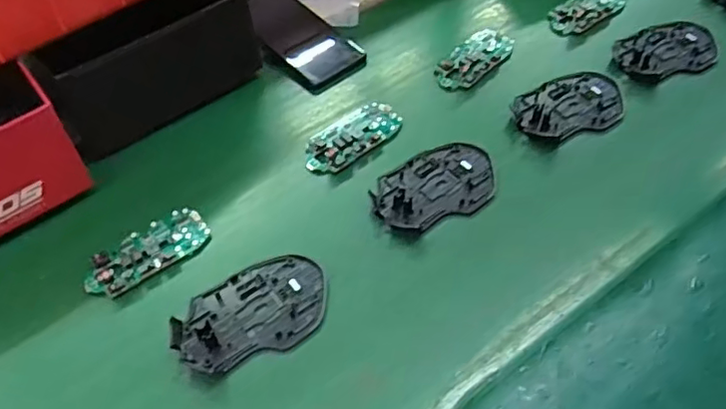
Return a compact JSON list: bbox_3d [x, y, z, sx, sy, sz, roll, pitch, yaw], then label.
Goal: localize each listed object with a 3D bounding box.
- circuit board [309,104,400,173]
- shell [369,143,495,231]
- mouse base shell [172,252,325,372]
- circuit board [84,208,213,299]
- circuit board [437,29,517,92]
[{"bbox_3d":[-0.008,-0.062,0.560,0.050,0.009,0.101,36,61,28],"label":"circuit board"},{"bbox_3d":[0.061,-0.016,0.520,0.110,0.011,0.072,-25,54,-16],"label":"shell"},{"bbox_3d":[-0.081,0.079,0.451,0.112,0.009,0.072,-21,53,-13],"label":"mouse base shell"},{"bbox_3d":[-0.170,0.039,0.485,0.099,0.014,0.042,-35,57,-23],"label":"circuit board"},{"bbox_3d":[0.114,-0.151,0.620,0.048,0.016,0.099,34,60,26],"label":"circuit board"}]

